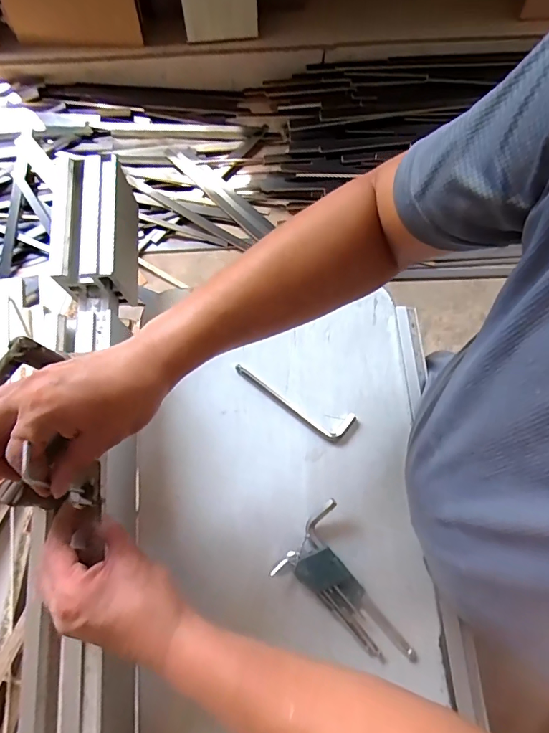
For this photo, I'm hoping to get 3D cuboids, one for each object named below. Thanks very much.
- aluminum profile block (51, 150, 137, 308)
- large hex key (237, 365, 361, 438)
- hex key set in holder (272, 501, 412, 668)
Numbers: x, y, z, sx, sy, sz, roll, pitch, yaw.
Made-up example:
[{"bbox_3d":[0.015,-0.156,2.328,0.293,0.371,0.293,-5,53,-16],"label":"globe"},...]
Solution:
[{"bbox_3d":[-0.217,-0.168,0.534,0.088,0.077,0.174,-7,75,-3],"label":"aluminum profile block"},{"bbox_3d":[0.019,0.045,0.521,0.156,0.012,0.035,23,76,5],"label":"large hex key"},{"bbox_3d":[0.093,0.238,0.464,0.165,0.022,0.094,38,77,9],"label":"hex key set in holder"}]

